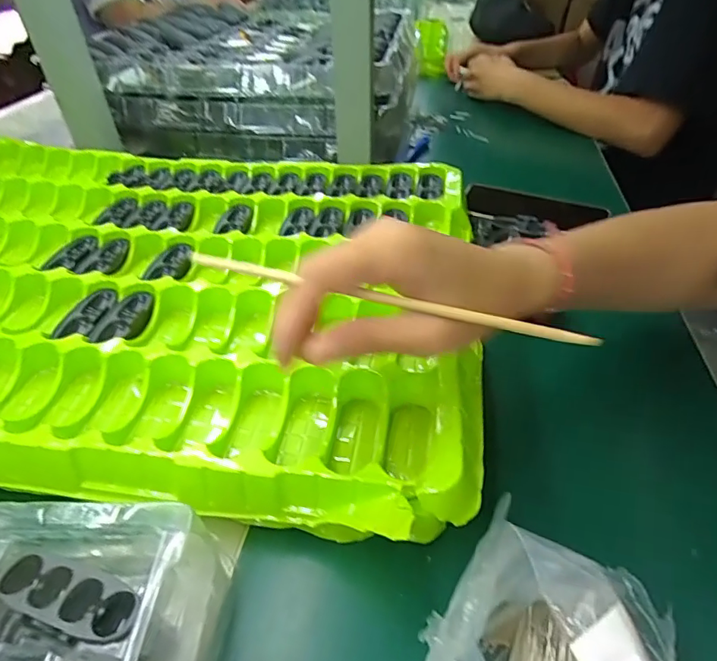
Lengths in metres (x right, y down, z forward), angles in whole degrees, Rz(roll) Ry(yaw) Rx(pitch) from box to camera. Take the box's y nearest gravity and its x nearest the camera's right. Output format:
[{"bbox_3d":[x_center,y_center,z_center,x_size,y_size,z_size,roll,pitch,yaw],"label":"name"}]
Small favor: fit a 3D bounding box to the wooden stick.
[{"bbox_3d":[0.013,-0.015,0.220,0.191,0.005,0.004,13,44,7],"label":"wooden stick"}]

